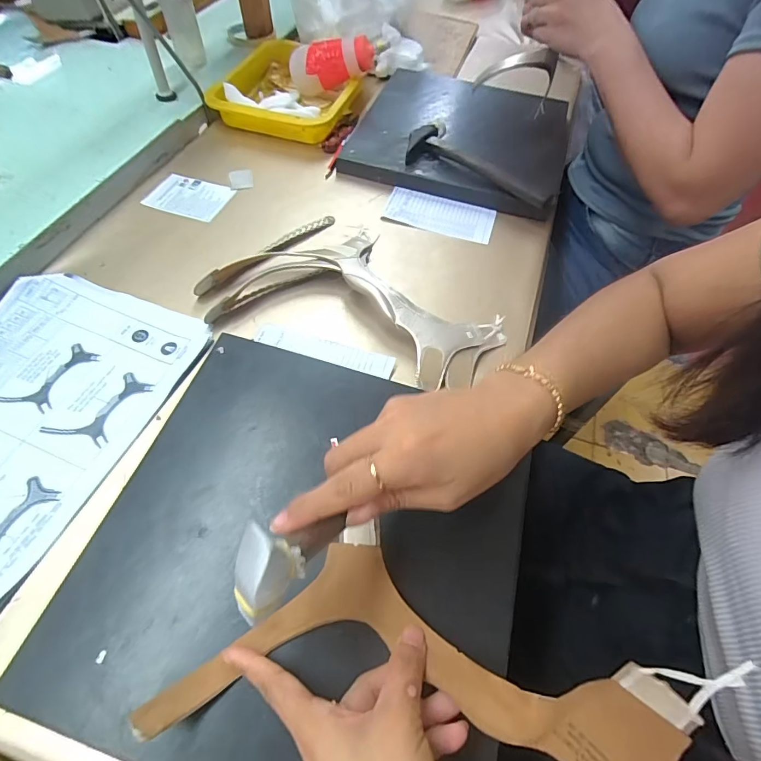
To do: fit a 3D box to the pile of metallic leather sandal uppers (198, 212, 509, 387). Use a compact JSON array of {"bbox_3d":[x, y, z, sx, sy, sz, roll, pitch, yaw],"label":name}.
[{"bbox_3d":[-0.020,-0.103,0.468,0.311,0.032,0.194,21,58,10],"label":"pile of metallic leather sandal uppers"}]

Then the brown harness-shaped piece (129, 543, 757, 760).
[{"bbox_3d":[0.011,0.157,0.231,0.274,0.076,0.128,-4,53,26],"label":"brown harness-shaped piece"}]

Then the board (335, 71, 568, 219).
[{"bbox_3d":[0.126,-0.376,0.654,0.322,0.046,0.317,17,57,7],"label":"board"}]

